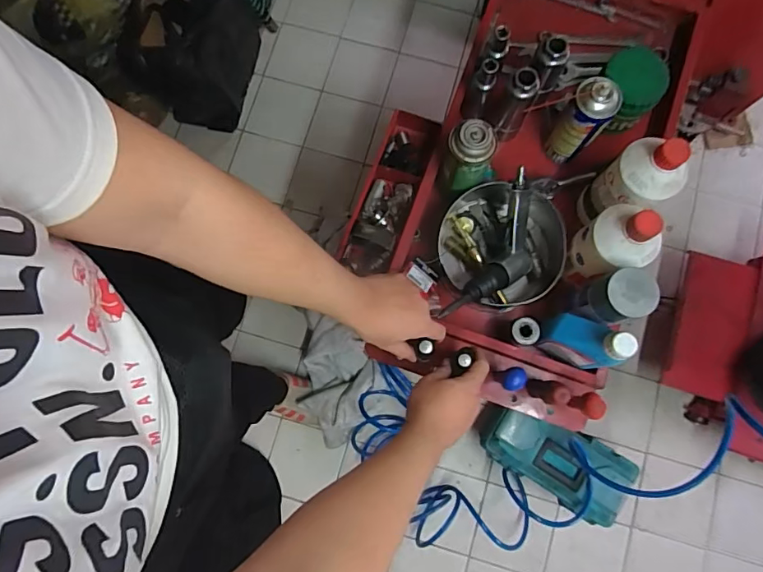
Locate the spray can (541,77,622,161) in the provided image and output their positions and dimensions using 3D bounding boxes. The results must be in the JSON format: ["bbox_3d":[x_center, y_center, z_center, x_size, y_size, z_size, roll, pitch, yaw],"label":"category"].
[{"bbox_3d":[0.302,-0.247,0.751,0.059,0.155,0.057,0,80,2],"label":"spray can"}]

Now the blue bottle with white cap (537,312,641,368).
[{"bbox_3d":[0.275,0.077,0.666,0.090,0.165,0.050,36,83,7],"label":"blue bottle with white cap"}]

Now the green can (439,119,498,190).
[{"bbox_3d":[0.125,-0.187,0.724,0.065,0.133,0.060,9,80,3],"label":"green can"}]

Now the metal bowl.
[{"bbox_3d":[0.188,-0.061,0.772,0.186,0.109,0.190,0,80,2],"label":"metal bowl"}]

